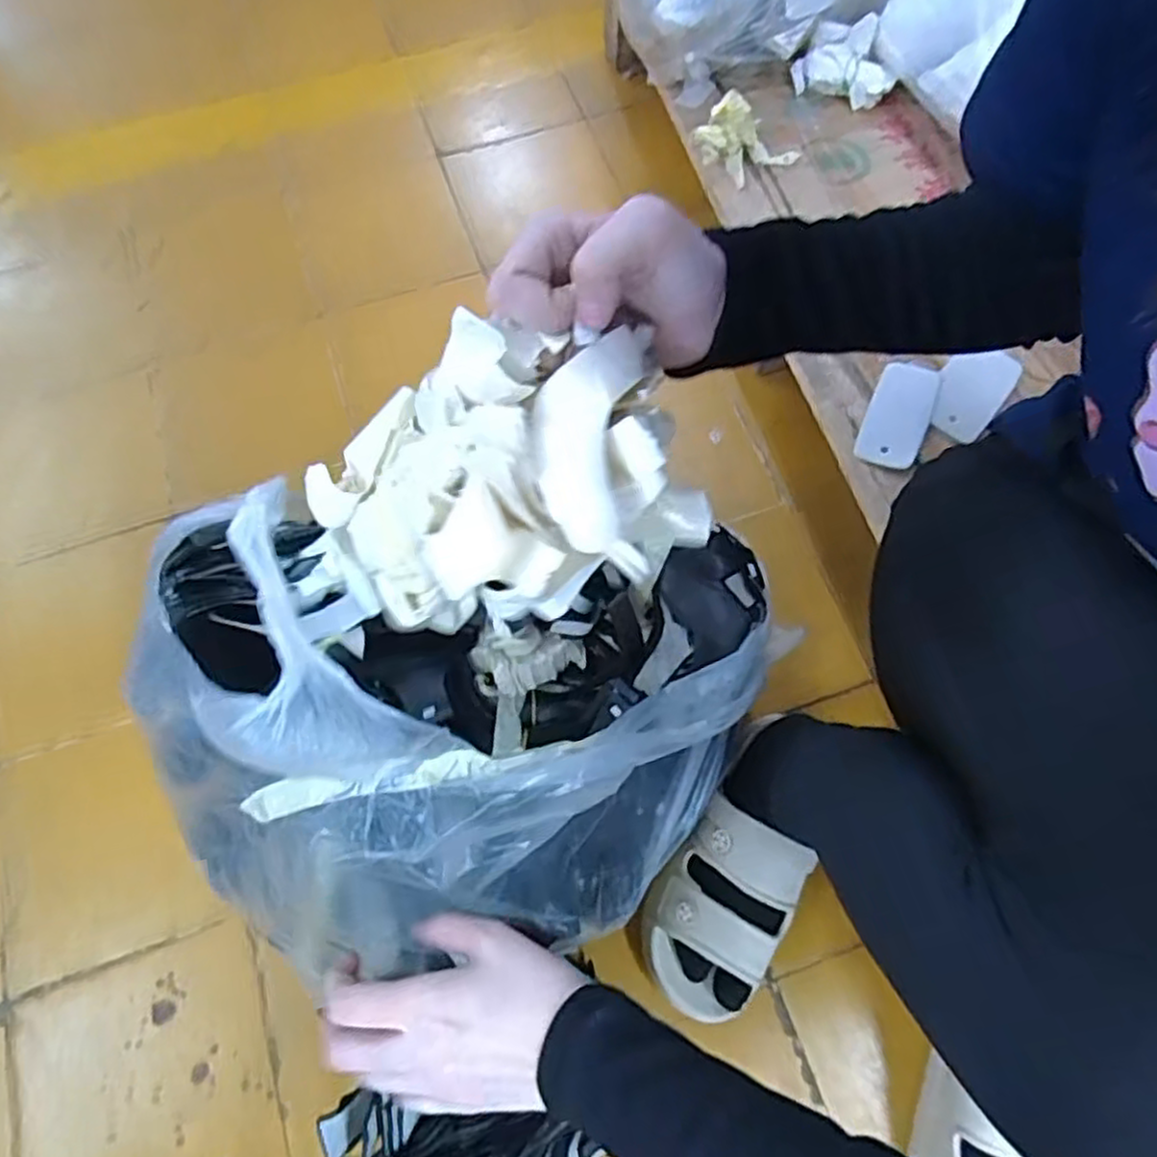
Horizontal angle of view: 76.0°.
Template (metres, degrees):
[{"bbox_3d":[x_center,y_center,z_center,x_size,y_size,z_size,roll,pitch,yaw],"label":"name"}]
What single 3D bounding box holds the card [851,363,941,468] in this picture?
[{"bbox_3d":[0.288,-0.147,0.668,0.052,0.006,0.094,20,90,15],"label":"card"}]

